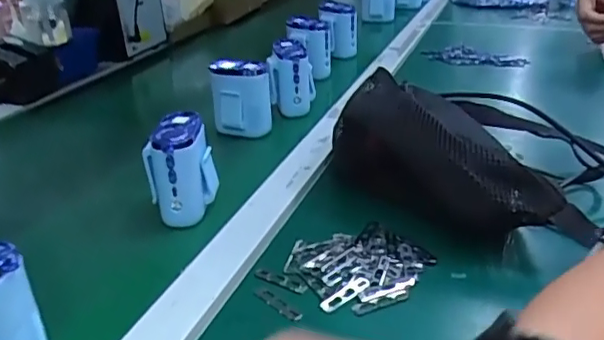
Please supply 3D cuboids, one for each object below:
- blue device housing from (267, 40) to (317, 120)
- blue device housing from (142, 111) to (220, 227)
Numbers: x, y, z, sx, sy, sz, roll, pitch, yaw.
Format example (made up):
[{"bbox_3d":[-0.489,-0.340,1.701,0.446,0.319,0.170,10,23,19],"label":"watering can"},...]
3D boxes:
[{"bbox_3d":[-0.013,-0.121,0.739,0.056,0.085,0.066,0,27,1],"label":"blue device housing"},{"bbox_3d":[-0.107,-0.002,0.507,0.058,0.080,0.059,-7,30,-12],"label":"blue device housing"}]

